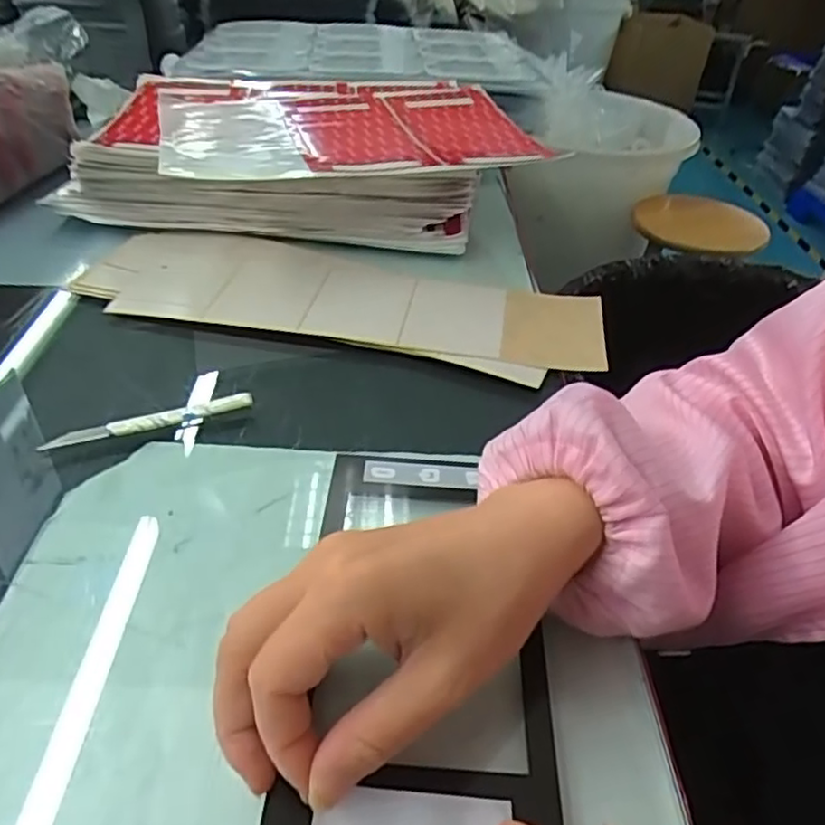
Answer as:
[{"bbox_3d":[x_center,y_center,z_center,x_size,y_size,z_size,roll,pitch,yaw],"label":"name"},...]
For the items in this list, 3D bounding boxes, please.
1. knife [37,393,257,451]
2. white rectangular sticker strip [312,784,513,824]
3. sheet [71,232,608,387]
[{"bbox_3d":[-0.143,0.006,0.370,0.109,0.010,0.010,-15,44,-21],"label":"knife"},{"bbox_3d":[0.000,0.134,0.222,0.064,0.004,0.016,7,54,-4],"label":"white rectangular sticker strip"},{"bbox_3d":[-0.053,-0.085,0.482,0.370,0.008,0.120,10,41,8],"label":"sheet"}]

